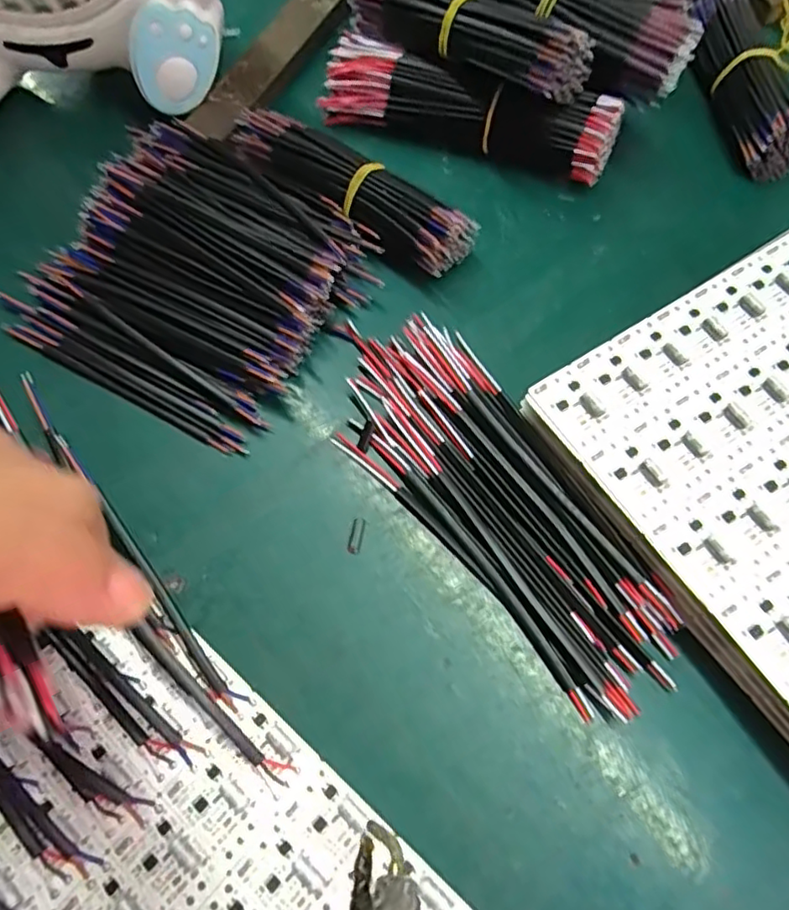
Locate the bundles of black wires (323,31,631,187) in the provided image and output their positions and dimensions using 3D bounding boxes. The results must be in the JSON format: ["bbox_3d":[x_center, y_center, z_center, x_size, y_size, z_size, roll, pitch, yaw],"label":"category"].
[{"bbox_3d":[0.044,-0.210,0.380,0.176,0.041,0.035,18,67,7],"label":"bundles of black wires"}]

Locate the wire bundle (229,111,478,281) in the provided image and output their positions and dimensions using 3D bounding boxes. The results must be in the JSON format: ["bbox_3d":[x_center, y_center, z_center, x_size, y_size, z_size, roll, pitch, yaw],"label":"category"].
[{"bbox_3d":[-0.024,-0.150,0.349,0.146,0.034,0.037,33,70,13],"label":"wire bundle"}]

